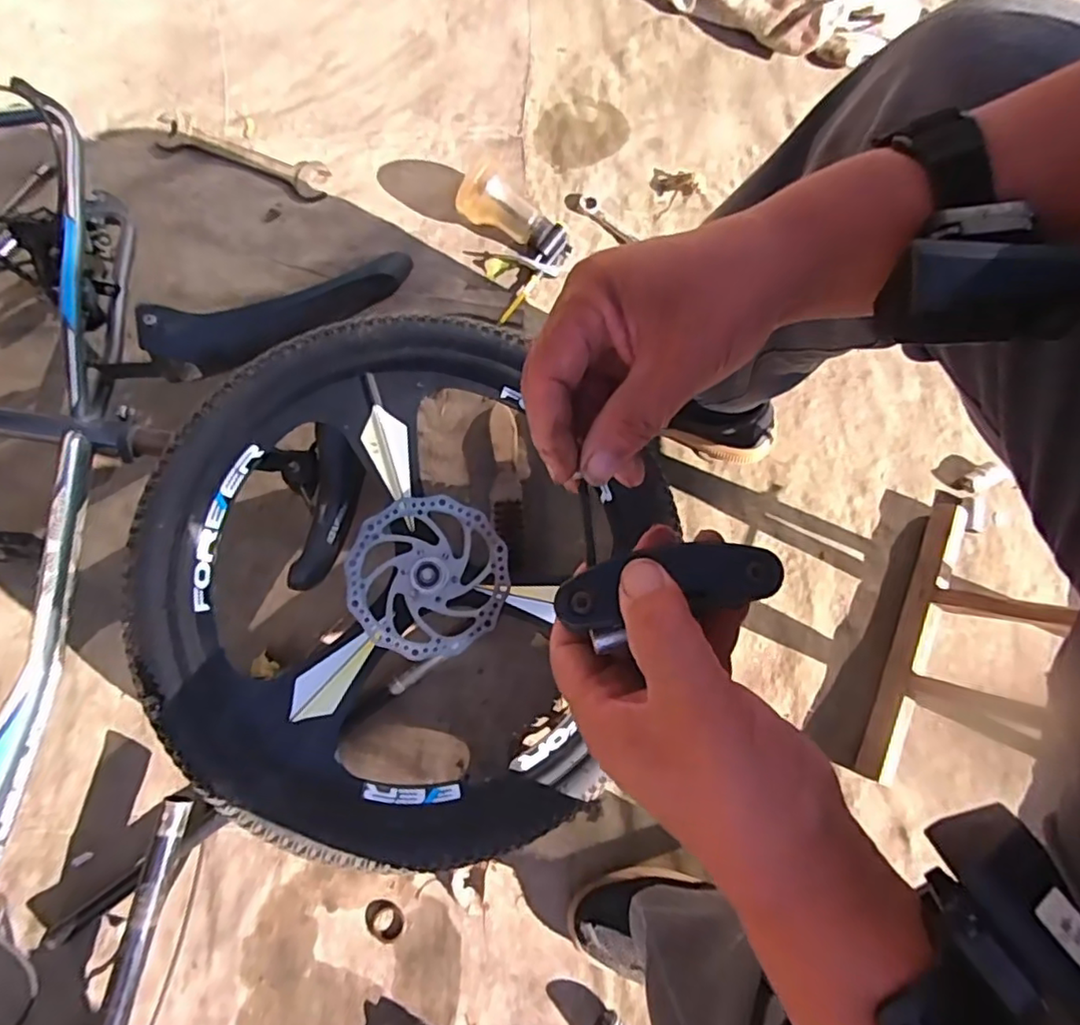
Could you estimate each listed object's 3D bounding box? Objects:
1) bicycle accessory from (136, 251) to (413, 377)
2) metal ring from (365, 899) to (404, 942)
[{"bbox_3d":[-0.299,-0.244,0.736,0.313,0.059,0.065,-28,78,-24],"label":"bicycle accessory"},{"bbox_3d":[-0.169,0.441,0.675,0.043,0.007,0.035,39,78,7],"label":"metal ring"}]

